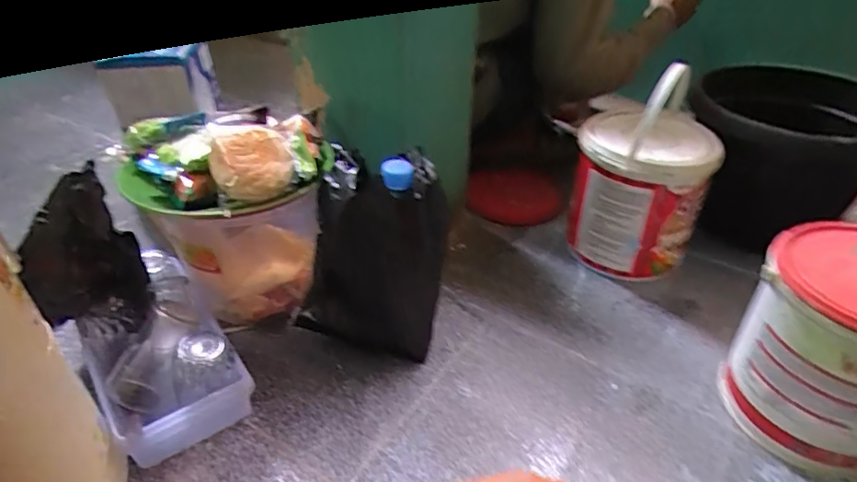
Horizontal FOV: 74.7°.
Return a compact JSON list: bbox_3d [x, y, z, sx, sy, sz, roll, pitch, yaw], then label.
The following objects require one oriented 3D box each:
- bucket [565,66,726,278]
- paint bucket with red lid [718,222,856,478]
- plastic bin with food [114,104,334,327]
[{"bbox_3d":[0.299,-0.098,0.793,0.174,0.281,0.180,0,37,0],"label":"bucket"},{"bbox_3d":[0.417,0.113,0.577,0.168,0.198,0.158,0,37,0],"label":"paint bucket with red lid"},{"bbox_3d":[-0.241,-0.025,0.724,0.241,0.259,0.191,-13,38,-16],"label":"plastic bin with food"}]

